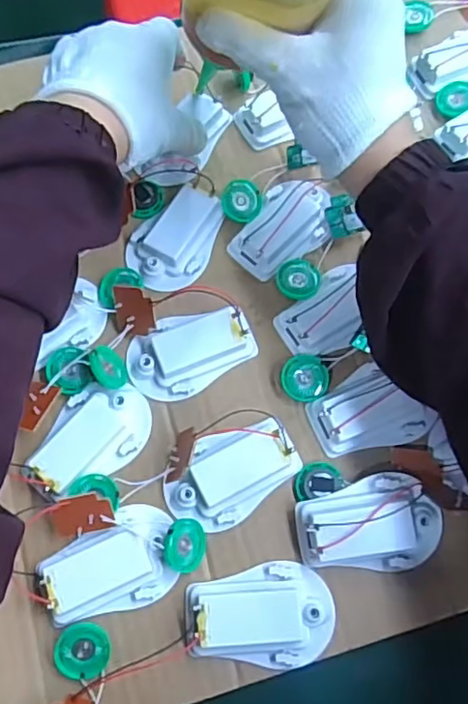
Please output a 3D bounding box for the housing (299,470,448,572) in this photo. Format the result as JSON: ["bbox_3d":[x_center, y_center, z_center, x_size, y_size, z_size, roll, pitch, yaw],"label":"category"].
[{"bbox_3d":[0.077,0.095,0.332,0.080,0.024,0.051,-2,71,1],"label":"housing"}]

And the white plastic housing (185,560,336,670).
[{"bbox_3d":[0.014,0.141,0.321,0.079,0.017,0.051,4,71,2],"label":"white plastic housing"}]

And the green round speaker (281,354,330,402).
[{"bbox_3d":[0.045,0.015,0.367,0.028,0.011,0.029,0,71,1],"label":"green round speaker"}]

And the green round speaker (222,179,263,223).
[{"bbox_3d":[0.005,-0.104,0.409,0.027,0.007,0.027,27,83,-13],"label":"green round speaker"}]

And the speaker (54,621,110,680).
[{"bbox_3d":[-0.080,0.158,0.314,0.026,0.008,0.027,0,71,1],"label":"speaker"}]

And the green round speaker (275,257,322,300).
[{"bbox_3d":[0.043,-0.048,0.390,0.029,0.005,0.027,0,71,1],"label":"green round speaker"}]

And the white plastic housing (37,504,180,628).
[{"bbox_3d":[-0.067,0.119,0.327,0.072,0.017,0.050,-26,72,-8],"label":"white plastic housing"}]

